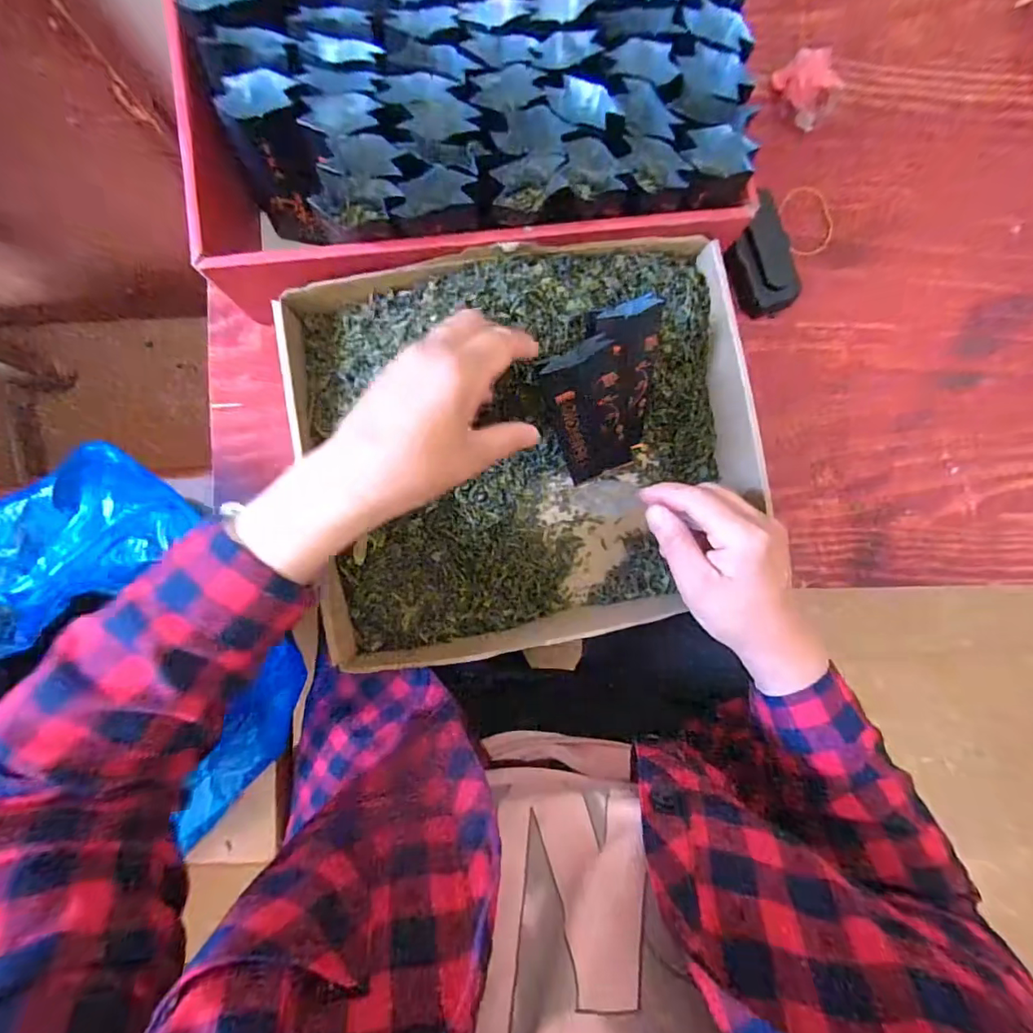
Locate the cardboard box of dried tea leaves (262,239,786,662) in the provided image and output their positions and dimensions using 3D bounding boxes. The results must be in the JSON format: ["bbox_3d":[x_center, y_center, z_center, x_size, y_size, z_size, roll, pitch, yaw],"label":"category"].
[{"bbox_3d":[0.009,-0.046,0.409,0.325,0.118,0.287,-7,87,-2],"label":"cardboard box of dried tea leaves"}]

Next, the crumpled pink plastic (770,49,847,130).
[{"bbox_3d":[0.262,-0.387,0.474,0.046,0.024,0.054,-42,88,-3],"label":"crumpled pink plastic"}]

